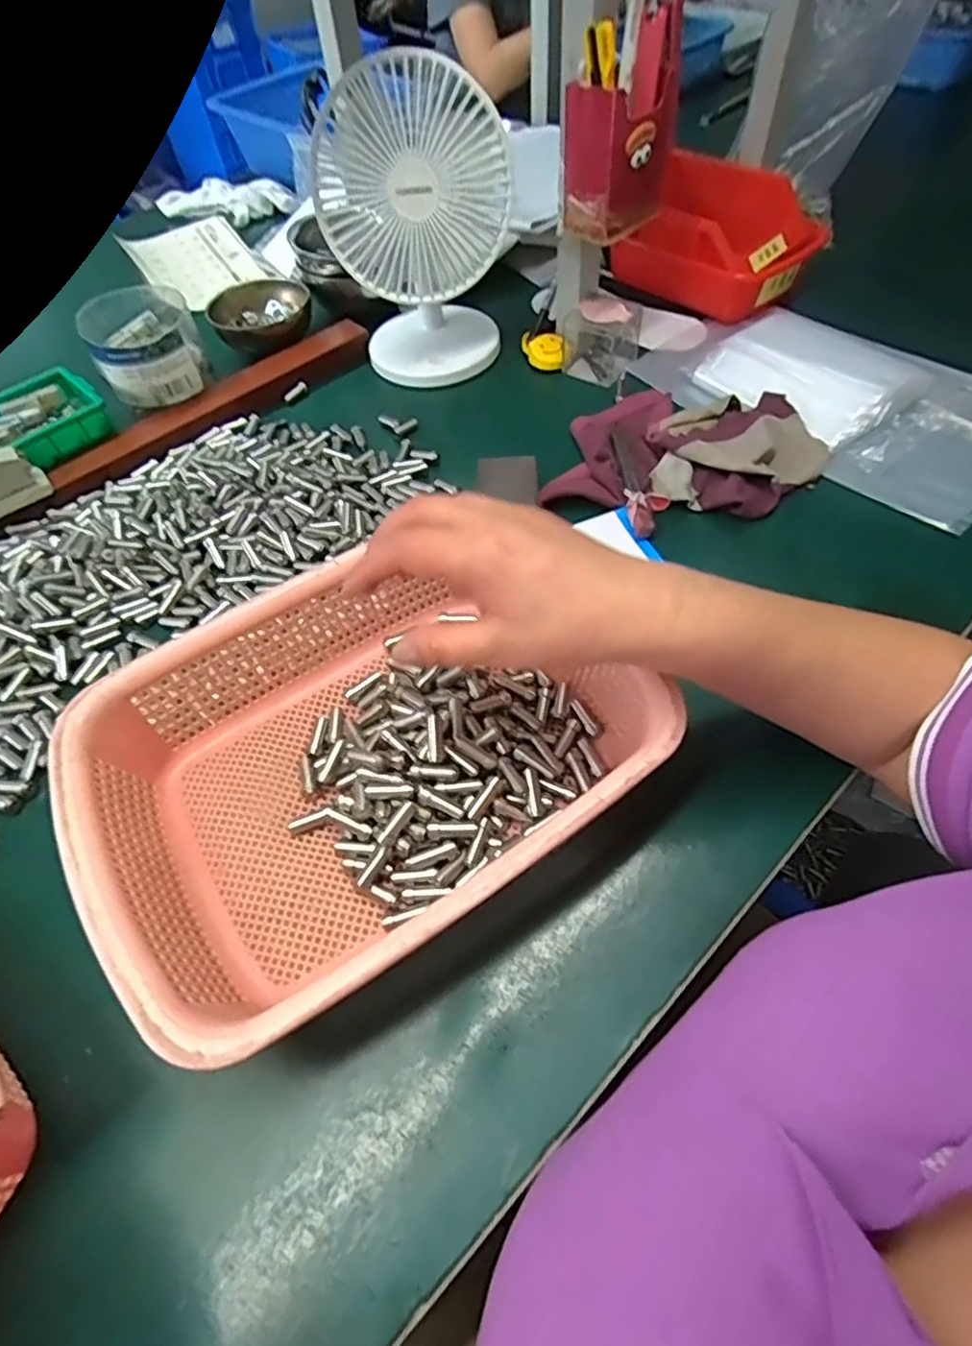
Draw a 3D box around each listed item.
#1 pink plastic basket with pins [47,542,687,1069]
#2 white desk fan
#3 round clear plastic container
[{"bbox_3d":[-0.063,0.045,0.354,0.283,0.081,0.213,-29,60,-16],"label":"pink plastic basket with pins"},{"bbox_3d":[-0.060,-0.382,0.557,0.156,0.228,0.101,-15,57,-8],"label":"white desk fan"},{"bbox_3d":[-0.323,-0.309,0.611,0.093,0.083,0.099,-1,56,1],"label":"round clear plastic container"}]

